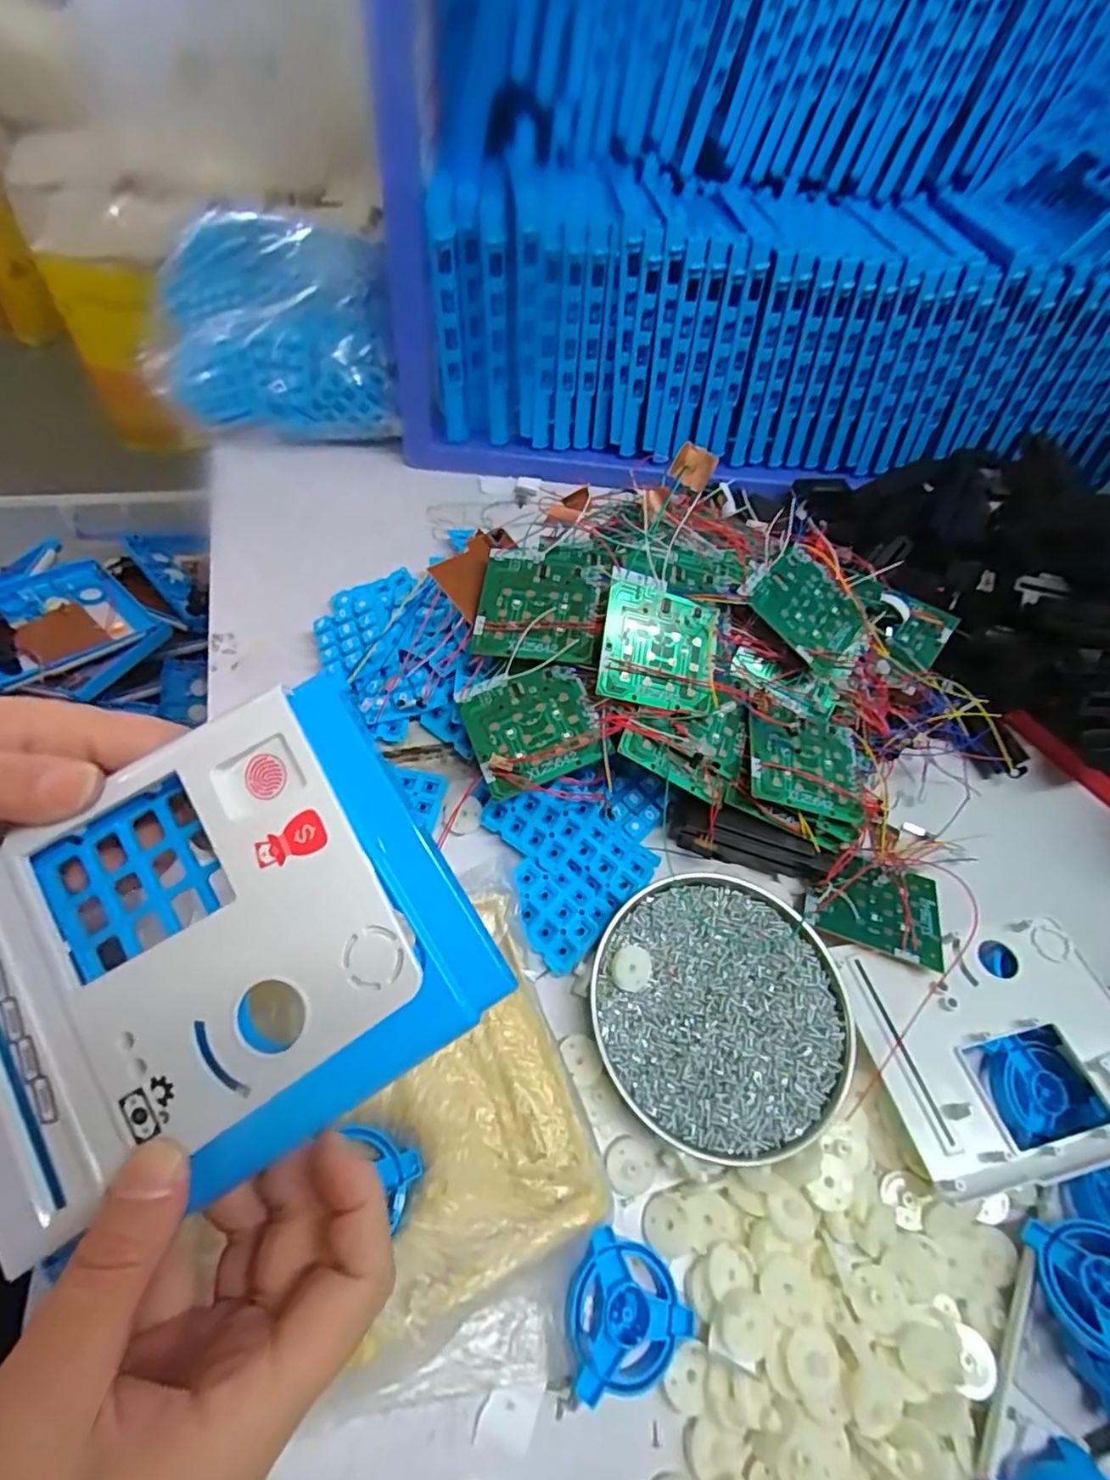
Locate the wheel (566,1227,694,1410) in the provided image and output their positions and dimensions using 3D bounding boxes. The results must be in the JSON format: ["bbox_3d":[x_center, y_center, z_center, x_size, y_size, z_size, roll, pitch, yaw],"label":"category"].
[{"bbox_3d":[0.032,0.240,0.267,0.052,0.016,0.051,4,57,-6],"label":"wheel"}]

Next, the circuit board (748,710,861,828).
[{"bbox_3d":[0.149,0.012,0.374,0.072,0.008,0.063,15,59,-11],"label":"circuit board"}]

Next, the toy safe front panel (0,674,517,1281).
[{"bbox_3d":[-0.112,0.070,0.201,0.156,0.024,0.126,-32,80,-5],"label":"toy safe front panel"}]

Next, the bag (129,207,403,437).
[{"bbox_3d":[-0.240,-0.362,0.544,0.201,0.084,0.203,-1,58,-9],"label":"bag"}]

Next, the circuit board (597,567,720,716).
[{"bbox_3d":[0.061,-0.054,0.363,0.070,0.005,0.071,13,81,-20],"label":"circuit board"}]

